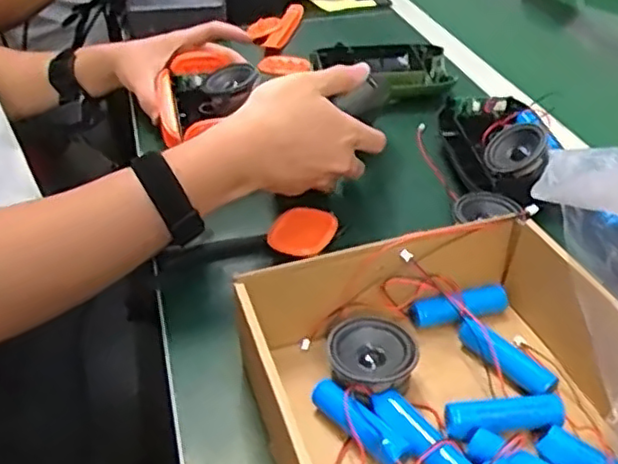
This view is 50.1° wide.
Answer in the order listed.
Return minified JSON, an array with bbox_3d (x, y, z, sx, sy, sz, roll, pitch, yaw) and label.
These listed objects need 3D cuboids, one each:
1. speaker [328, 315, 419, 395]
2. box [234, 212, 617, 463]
[{"bbox_3d":[0.038,0.081,0.409,0.051,0.033,0.047,0,37,0],"label":"speaker"},{"bbox_3d":[0.076,0.087,0.377,0.219,0.072,0.235,-8,38,-11],"label":"box"}]

